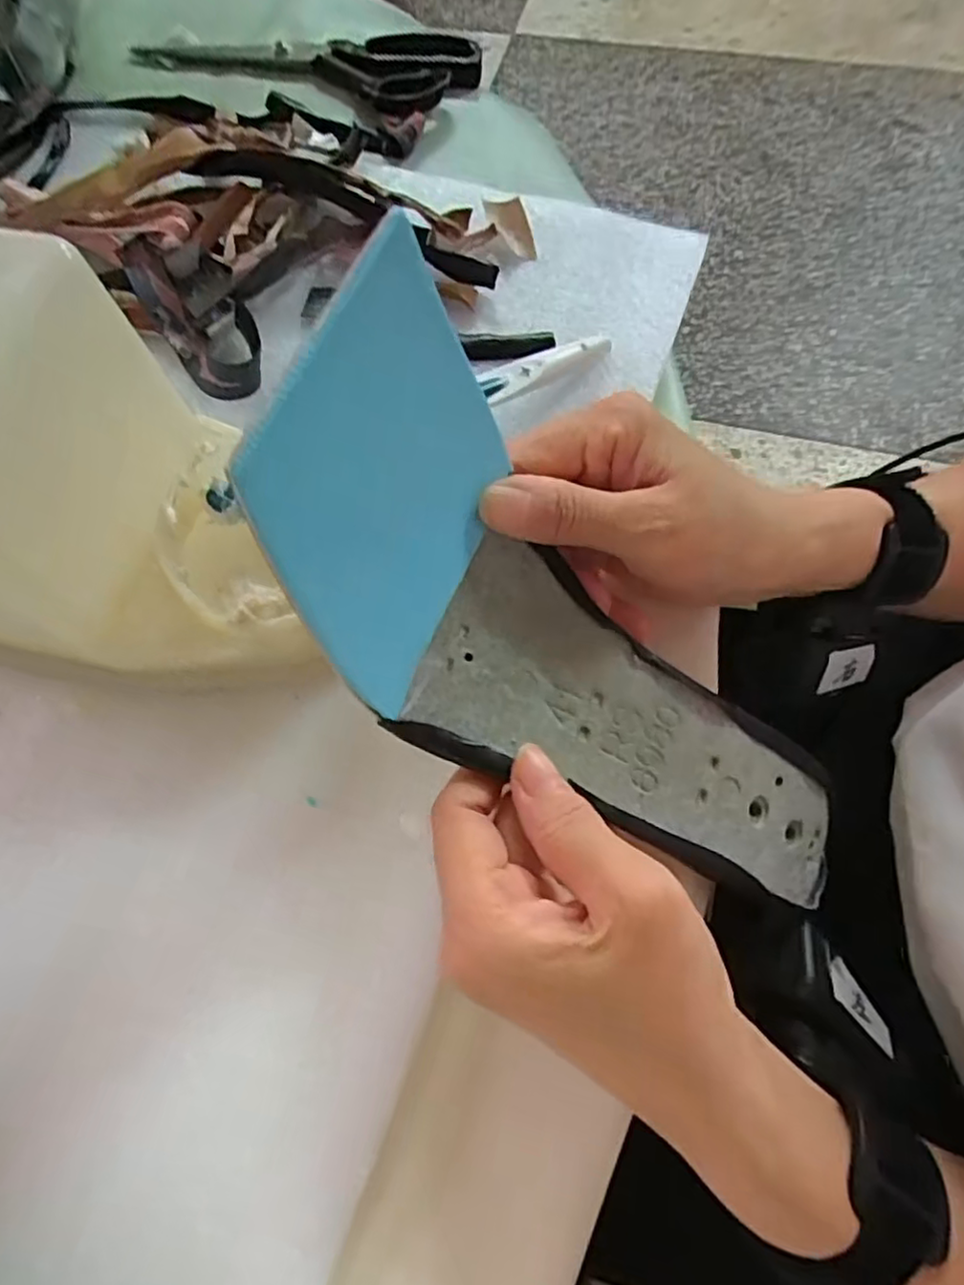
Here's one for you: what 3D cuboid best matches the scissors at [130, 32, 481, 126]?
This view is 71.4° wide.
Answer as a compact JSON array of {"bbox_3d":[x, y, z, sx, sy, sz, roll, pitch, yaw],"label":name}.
[{"bbox_3d":[-0.110,-0.356,0.409,0.217,0.015,0.076,19,71,11],"label":"scissors"}]

